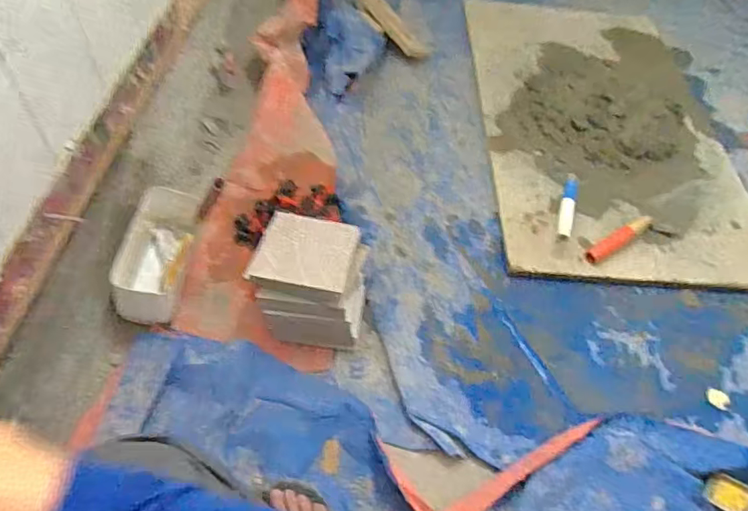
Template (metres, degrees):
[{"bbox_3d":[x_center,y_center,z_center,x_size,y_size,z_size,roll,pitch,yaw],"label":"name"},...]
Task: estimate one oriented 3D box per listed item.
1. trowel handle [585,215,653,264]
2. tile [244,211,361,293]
[{"bbox_3d":[0.545,-0.037,1.153,0.192,0.036,0.034,-27,62,-17],"label":"trowel handle"},{"bbox_3d":[-0.116,-0.010,0.878,0.160,0.015,0.141,13,54,2],"label":"tile"}]

